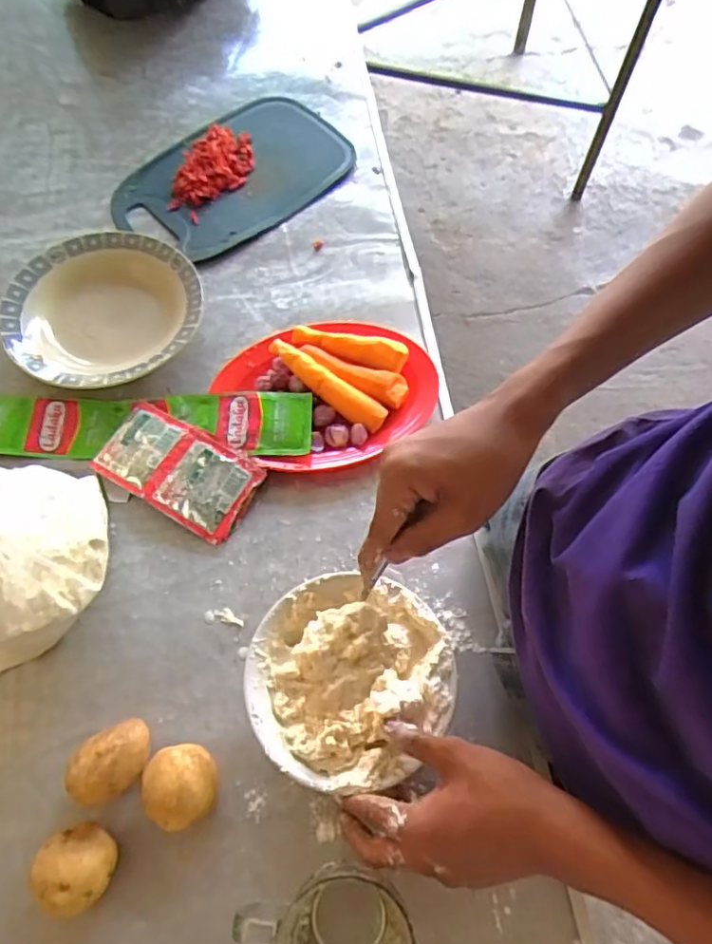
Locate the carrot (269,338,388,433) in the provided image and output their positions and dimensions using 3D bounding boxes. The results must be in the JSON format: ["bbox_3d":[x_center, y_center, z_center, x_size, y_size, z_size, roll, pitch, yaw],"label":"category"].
[{"bbox_3d":[-0.030,-0.087,0.609,0.136,0.032,0.028,32,69,13],"label":"carrot"}]

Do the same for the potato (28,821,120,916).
[{"bbox_3d":[-0.195,0.277,0.430,0.050,0.040,0.050,0,66,-1],"label":"potato"}]

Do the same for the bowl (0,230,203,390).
[{"bbox_3d":[-0.266,-0.168,0.644,0.193,0.046,0.192,0,66,-1],"label":"bowl"}]

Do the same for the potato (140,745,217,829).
[{"bbox_3d":[-0.129,0.231,0.452,0.051,0.044,0.053,-1,66,-2],"label":"potato"}]

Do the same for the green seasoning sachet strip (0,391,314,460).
[{"bbox_3d":[-0.230,-0.049,0.592,0.368,0.024,0.065,1,66,-1],"label":"green seasoning sachet strip"}]

